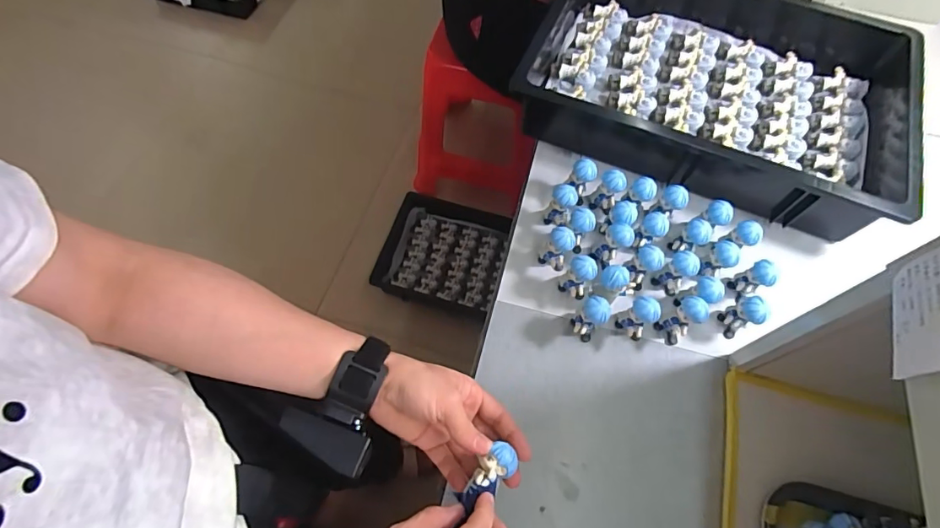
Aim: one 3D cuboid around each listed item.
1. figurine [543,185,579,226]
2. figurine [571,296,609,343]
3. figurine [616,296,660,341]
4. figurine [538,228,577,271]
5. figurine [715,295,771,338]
[{"bbox_3d":[0.104,-0.061,0.548,0.027,0.063,0.028,22,65,11],"label":"figurine"},{"bbox_3d":[0.122,0.059,0.490,0.028,0.065,0.033,36,69,17],"label":"figurine"},{"bbox_3d":[0.171,0.058,0.489,0.028,0.067,0.027,0,63,0],"label":"figurine"},{"bbox_3d":[0.097,-0.015,0.525,0.026,0.062,0.025,41,70,19],"label":"figurine"},{"bbox_3d":[0.281,0.057,0.495,0.026,0.065,0.030,-28,67,-13],"label":"figurine"}]

